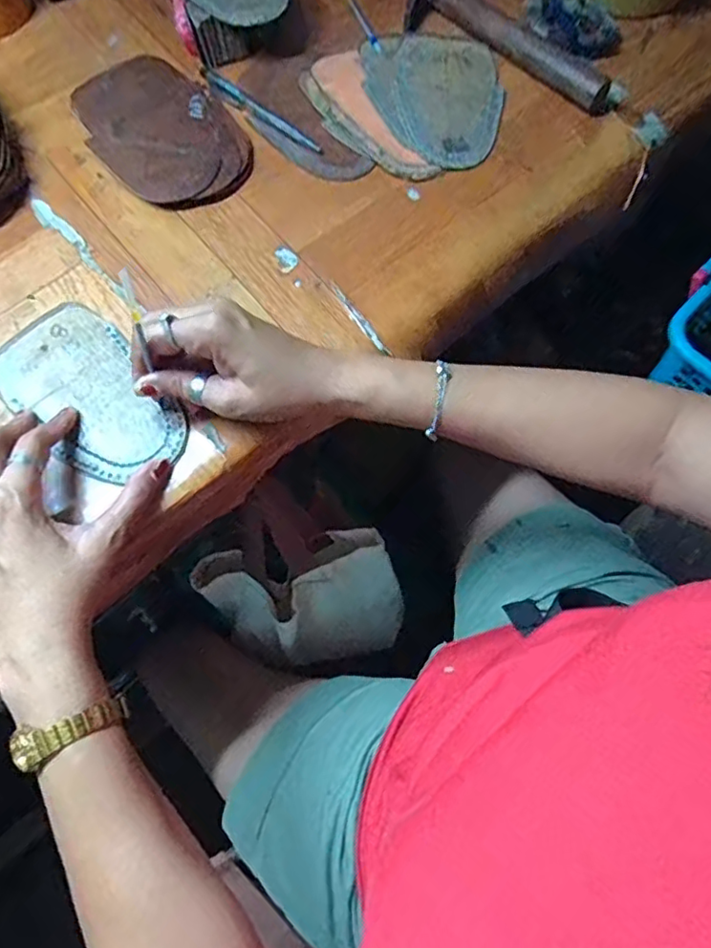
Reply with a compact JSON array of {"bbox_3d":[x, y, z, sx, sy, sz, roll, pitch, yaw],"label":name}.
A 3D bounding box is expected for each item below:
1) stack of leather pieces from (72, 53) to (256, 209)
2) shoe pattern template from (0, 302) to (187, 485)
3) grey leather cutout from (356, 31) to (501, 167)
[{"bbox_3d":[-0.159,-0.284,0.488,0.108,0.008,0.172,-41,76,-15],"label":"stack of leather pieces"},{"bbox_3d":[-0.180,-0.055,0.406,0.145,0.004,0.084,41,74,12],"label":"shoe pattern template"},{"bbox_3d":[0.069,-0.325,0.512,0.113,0.006,0.159,-6,70,-4],"label":"grey leather cutout"}]

